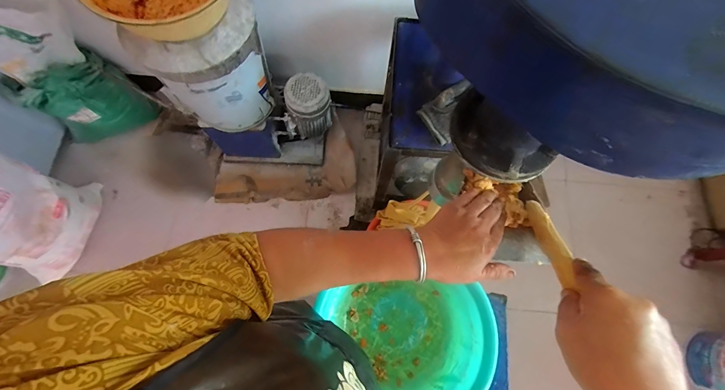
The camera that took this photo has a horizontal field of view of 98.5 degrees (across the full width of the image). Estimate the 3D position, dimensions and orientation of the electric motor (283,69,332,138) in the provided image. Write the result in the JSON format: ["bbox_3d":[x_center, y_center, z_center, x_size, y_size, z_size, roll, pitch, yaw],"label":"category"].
[{"bbox_3d":[-0.213,-0.343,1.291,0.176,0.285,0.144,6,72,1],"label":"electric motor"}]

